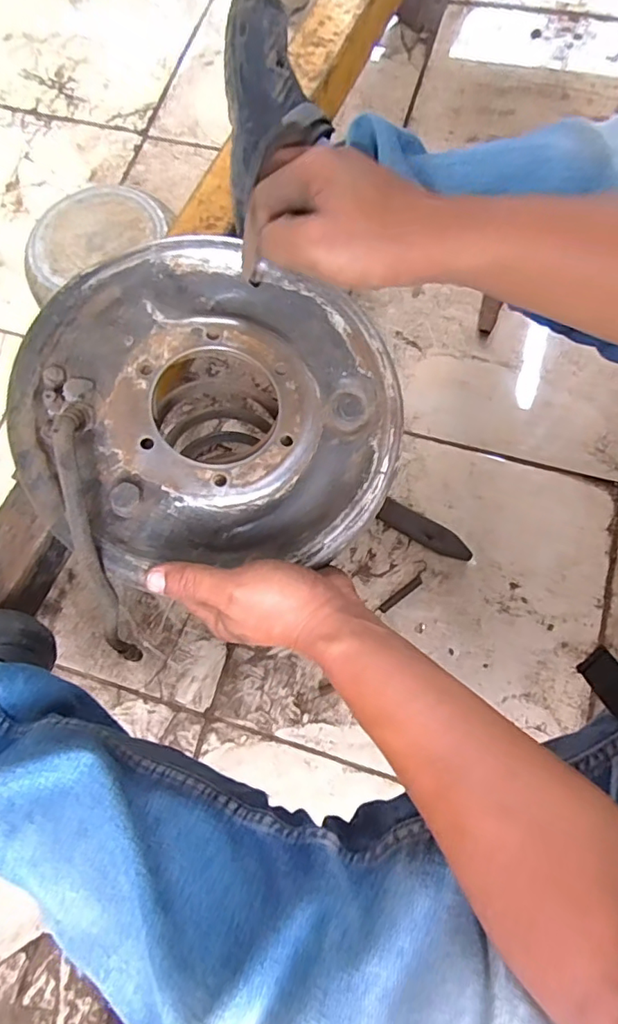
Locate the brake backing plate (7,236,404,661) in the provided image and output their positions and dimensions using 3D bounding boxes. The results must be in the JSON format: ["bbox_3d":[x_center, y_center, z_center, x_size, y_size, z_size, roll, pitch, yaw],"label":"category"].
[{"bbox_3d":[-0.068,-0.078,0.382,0.258,0.086,0.249,0,75,1],"label":"brake backing plate"}]

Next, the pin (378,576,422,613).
[{"bbox_3d":[0.110,0.098,0.655,0.063,0.004,0.010,-36,77,-8],"label":"pin"}]

